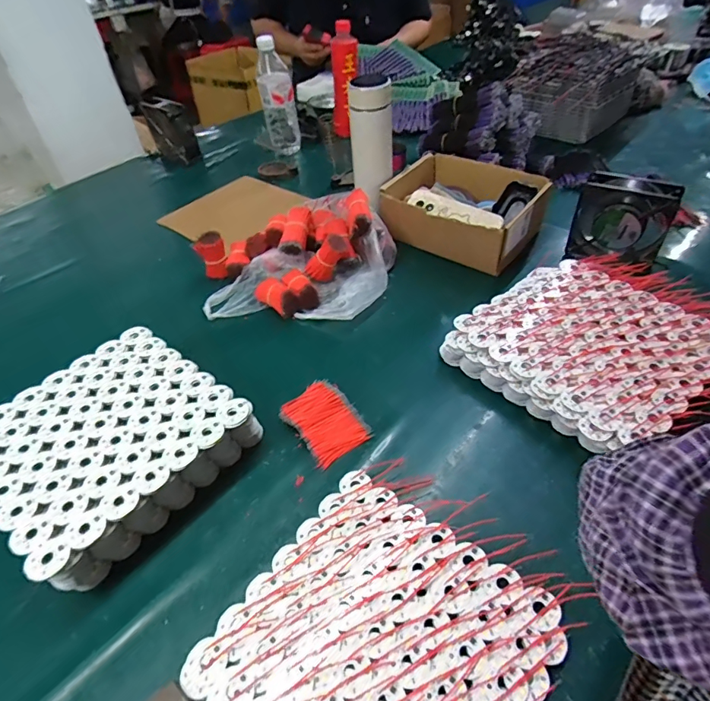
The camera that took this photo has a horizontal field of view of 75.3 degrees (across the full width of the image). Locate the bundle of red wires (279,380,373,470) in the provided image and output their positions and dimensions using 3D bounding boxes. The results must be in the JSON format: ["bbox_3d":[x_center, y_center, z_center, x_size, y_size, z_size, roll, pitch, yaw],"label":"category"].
[{"bbox_3d":[-0.035,0.077,0.520,0.071,0.023,0.096,-30,47,-22],"label":"bundle of red wires"}]

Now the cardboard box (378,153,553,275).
[{"bbox_3d":[0.175,-0.229,0.746,0.224,0.086,0.169,25,51,31],"label":"cardboard box"}]

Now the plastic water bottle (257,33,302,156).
[{"bbox_3d":[-0.165,-0.544,0.993,0.069,0.220,0.057,-8,44,-4],"label":"plastic water bottle"}]

